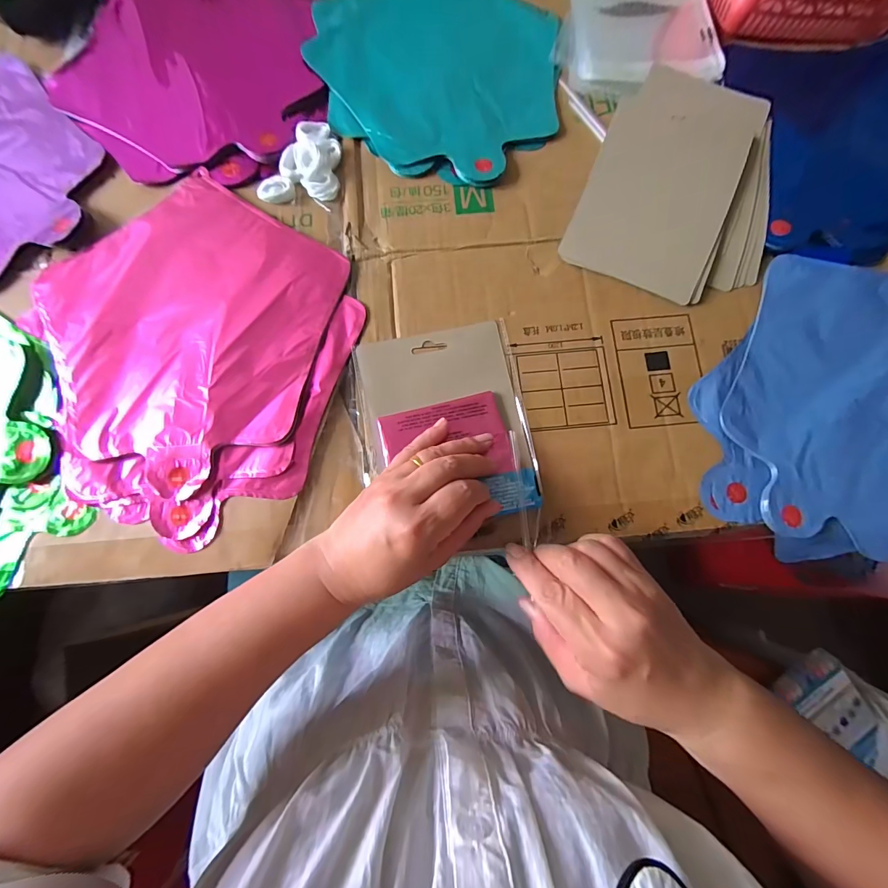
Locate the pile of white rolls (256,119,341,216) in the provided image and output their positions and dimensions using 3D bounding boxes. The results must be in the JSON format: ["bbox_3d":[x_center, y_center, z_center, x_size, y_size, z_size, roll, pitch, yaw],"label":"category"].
[{"bbox_3d":[-0.119,-0.246,0.353,0.061,0.014,0.085,15,77,3],"label":"pile of white rolls"}]

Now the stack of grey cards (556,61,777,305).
[{"bbox_3d":[0.209,-0.229,0.348,0.150,0.013,0.228,23,78,5],"label":"stack of grey cards"}]

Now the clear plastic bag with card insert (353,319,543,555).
[{"bbox_3d":[0.001,-0.005,0.306,0.123,0.017,0.170,-10,77,-2],"label":"clear plastic bag with card insert"}]

